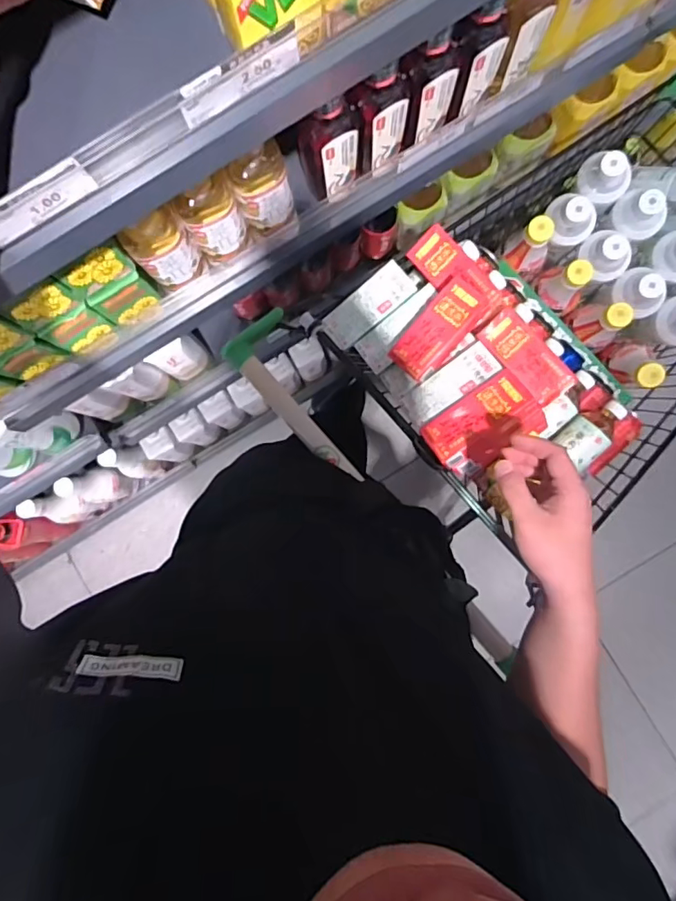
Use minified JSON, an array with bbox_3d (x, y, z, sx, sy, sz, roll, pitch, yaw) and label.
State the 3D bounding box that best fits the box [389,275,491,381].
[{"bbox_3d":[0.127,-0.156,0.654,0.066,0.040,0.134,43,90,3],"label":"box"}]

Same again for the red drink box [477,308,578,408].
[{"bbox_3d":[0.239,-0.118,0.668,0.062,0.029,0.127,-44,87,1],"label":"red drink box"}]

